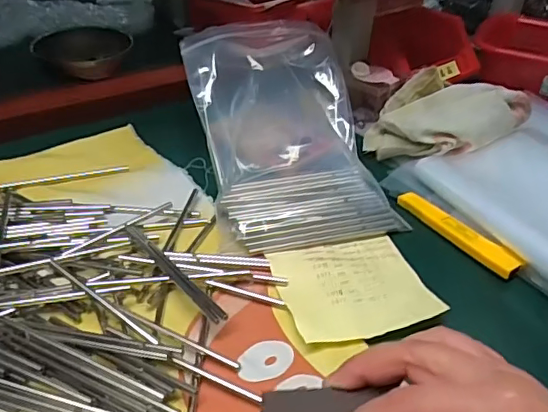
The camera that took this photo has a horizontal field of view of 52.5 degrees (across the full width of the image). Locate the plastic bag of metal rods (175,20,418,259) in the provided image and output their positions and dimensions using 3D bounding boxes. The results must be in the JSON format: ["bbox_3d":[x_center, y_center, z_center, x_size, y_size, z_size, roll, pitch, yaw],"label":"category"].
[{"bbox_3d":[0.009,-0.074,0.484,0.145,0.087,0.219,-8,38,-14],"label":"plastic bag of metal rods"}]

